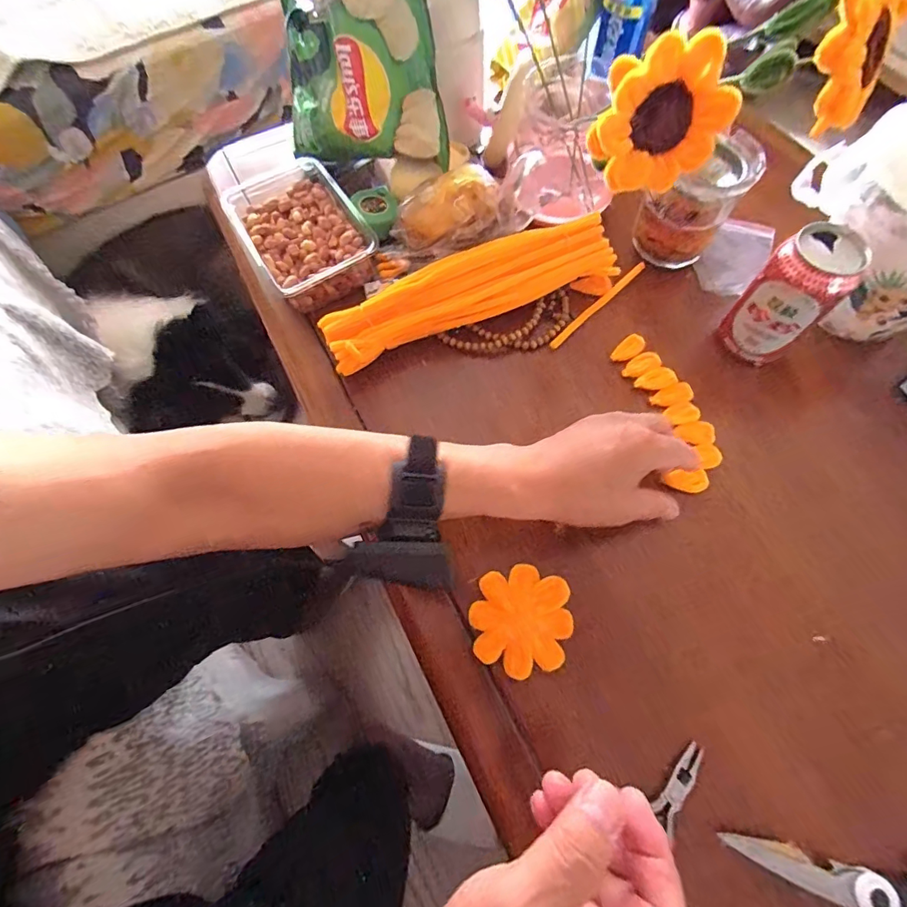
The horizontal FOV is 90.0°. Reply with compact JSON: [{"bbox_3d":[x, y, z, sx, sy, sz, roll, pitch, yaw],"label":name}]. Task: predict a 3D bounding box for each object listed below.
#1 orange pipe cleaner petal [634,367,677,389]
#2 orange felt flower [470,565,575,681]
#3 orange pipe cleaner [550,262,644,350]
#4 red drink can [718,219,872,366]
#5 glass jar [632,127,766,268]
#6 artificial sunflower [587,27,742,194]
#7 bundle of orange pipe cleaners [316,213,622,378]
[{"bbox_3d":[0.193,-0.070,0.430,0.040,0.004,0.022,-23,68,-8],"label":"orange pipe cleaner petal"},{"bbox_3d":[0.052,0.127,0.347,0.073,0.011,0.077,21,69,10],"label":"orange felt flower"},{"bbox_3d":[0.152,-0.156,0.472,0.147,0.004,0.009,-41,72,-14],"label":"orange pipe cleaner"},{"bbox_3d":[0.289,-0.130,0.400,0.056,0.122,0.060,-1,67,2],"label":"red drink can"},{"bbox_3d":[0.240,-0.252,0.464,0.083,0.106,0.083,-1,67,2],"label":"glass jar"},{"bbox_3d":[0.122,-0.197,0.266,0.075,0.070,0.024,-20,38,16],"label":"artificial sunflower"},{"bbox_3d":[0.018,-0.161,0.451,0.297,0.048,0.060,-22,68,-7],"label":"bundle of orange pipe cleaners"}]

